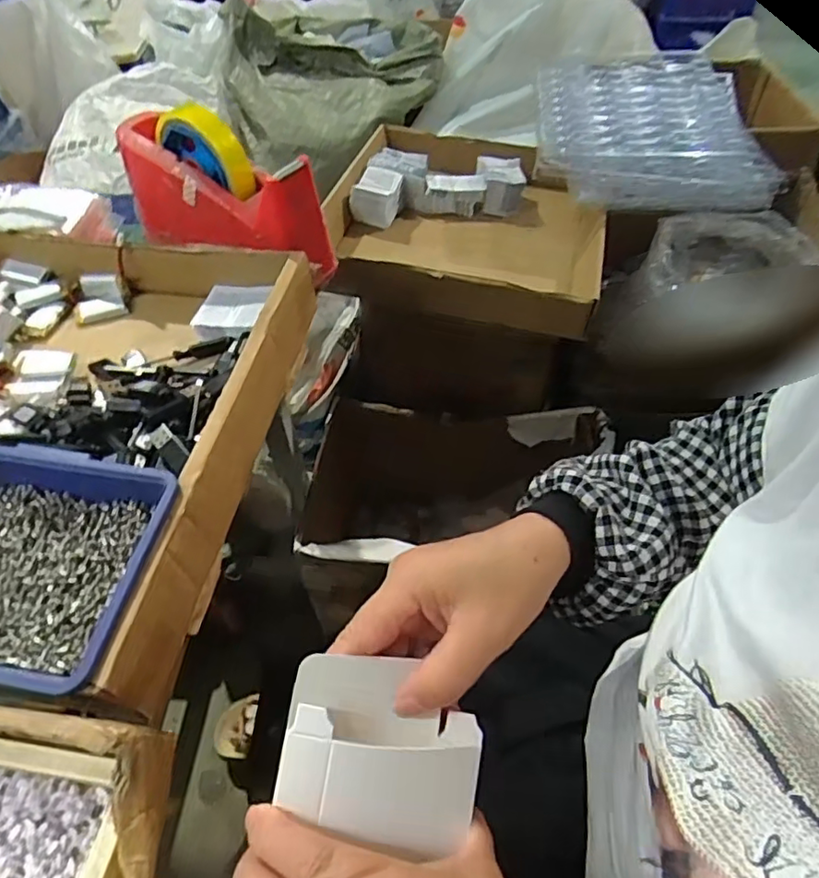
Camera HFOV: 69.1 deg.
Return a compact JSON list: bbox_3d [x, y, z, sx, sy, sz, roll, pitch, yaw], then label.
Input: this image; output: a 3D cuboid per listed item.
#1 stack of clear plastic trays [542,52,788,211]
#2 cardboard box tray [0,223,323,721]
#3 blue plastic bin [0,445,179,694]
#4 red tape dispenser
[{"bbox_3d":[0.314,-0.434,0.819,0.296,0.067,0.299,-2,54,-1],"label":"stack of clear plastic trays"},{"bbox_3d":[-0.289,-0.031,0.417,0.394,0.072,0.366,7,52,7],"label":"cardboard box tray"},{"bbox_3d":[-0.207,0.070,0.324,0.136,0.050,0.121,6,52,7],"label":"blue plastic bin"},{"bbox_3d":[-0.163,-0.206,0.503,0.202,0.101,0.061,26,57,21],"label":"red tape dispenser"}]

